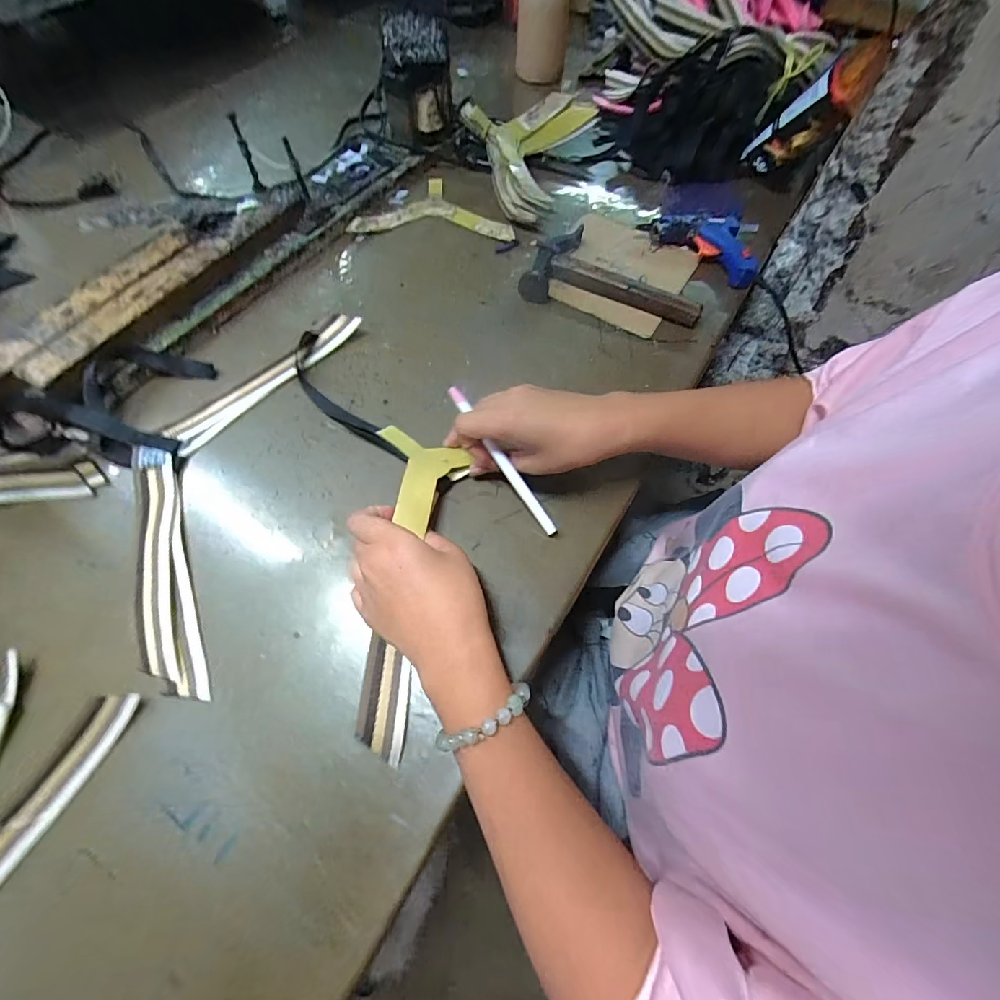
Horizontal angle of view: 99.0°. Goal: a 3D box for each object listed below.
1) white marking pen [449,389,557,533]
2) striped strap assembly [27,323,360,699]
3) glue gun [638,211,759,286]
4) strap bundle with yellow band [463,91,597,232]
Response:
[{"bbox_3d":[0.003,-0.029,0.340,0.008,0.009,0.141,-39,100,-20],"label":"white marking pen"},{"bbox_3d":[-0.285,-0.037,0.362,0.223,0.029,0.343,8,62,2],"label":"striped strap assembly"},{"bbox_3d":[0.227,-0.291,0.492,0.111,0.023,0.100,1,62,-1],"label":"glue gun"},{"bbox_3d":[0.029,-0.463,0.560,0.142,0.058,0.243,21,64,9],"label":"strap bundle with yellow band"}]

